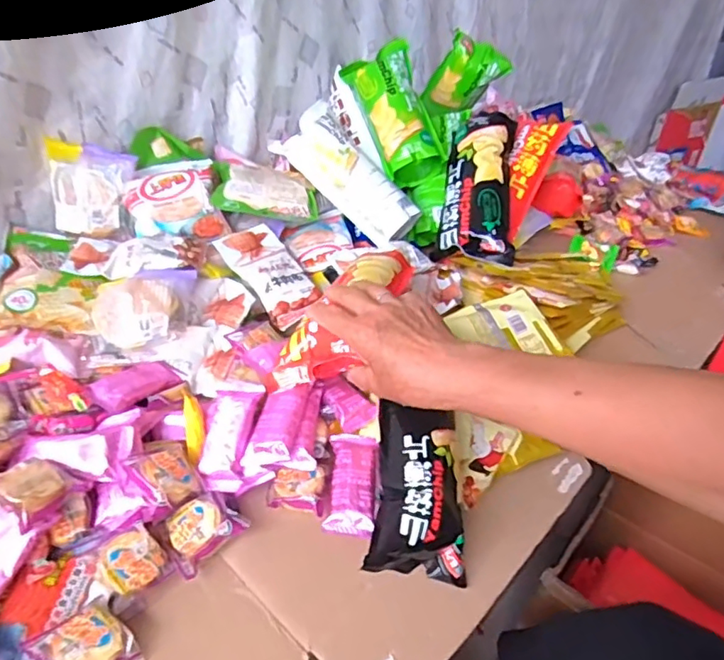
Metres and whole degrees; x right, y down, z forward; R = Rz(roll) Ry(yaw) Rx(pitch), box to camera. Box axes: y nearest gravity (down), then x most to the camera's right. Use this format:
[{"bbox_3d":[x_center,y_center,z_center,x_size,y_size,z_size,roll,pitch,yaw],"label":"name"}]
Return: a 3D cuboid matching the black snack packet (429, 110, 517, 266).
[{"bbox_3d":[0.154,-0.188,0.753,0.088,0.053,0.213,6,76,2],"label":"black snack packet"}]

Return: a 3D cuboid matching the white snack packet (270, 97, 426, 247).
[{"bbox_3d":[-0.016,-0.208,0.754,0.209,0.062,0.074,48,47,7],"label":"white snack packet"}]

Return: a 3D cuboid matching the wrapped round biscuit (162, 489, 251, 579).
[{"bbox_3d":[-0.127,0.156,0.440,0.050,0.021,0.055,30,42,32],"label":"wrapped round biscuit"}]

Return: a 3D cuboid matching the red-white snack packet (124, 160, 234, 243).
[{"bbox_3d":[-0.225,-0.154,0.681,0.108,0.104,0.018,-16,-4,-21],"label":"red-white snack packet"}]

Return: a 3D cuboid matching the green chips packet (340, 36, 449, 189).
[{"bbox_3d":[0.044,-0.309,0.795,0.078,0.070,0.210,-12,73,-23],"label":"green chips packet"}]

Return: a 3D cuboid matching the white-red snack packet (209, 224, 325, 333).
[{"bbox_3d":[-0.105,-0.066,0.648,0.075,0.019,0.146,-19,59,-30],"label":"white-red snack packet"}]

